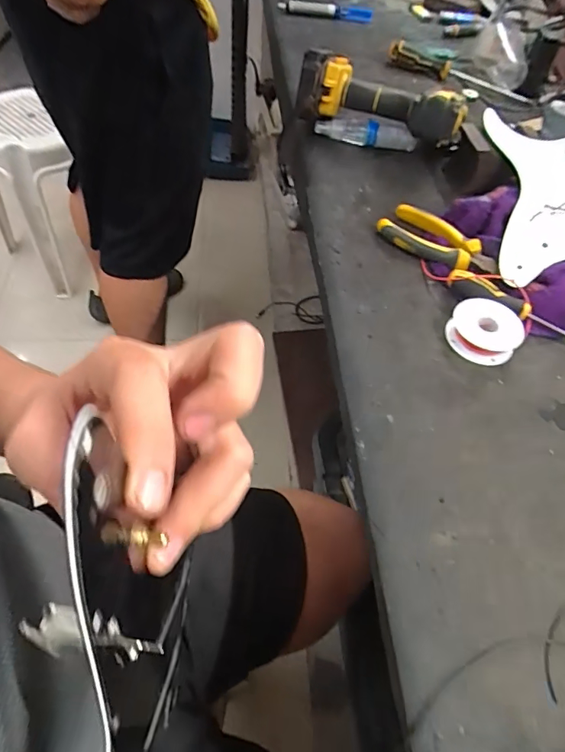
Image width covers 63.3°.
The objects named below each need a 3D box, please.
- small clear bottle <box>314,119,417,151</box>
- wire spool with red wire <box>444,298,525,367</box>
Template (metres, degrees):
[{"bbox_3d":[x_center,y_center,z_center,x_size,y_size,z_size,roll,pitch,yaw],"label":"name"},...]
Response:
[{"bbox_3d":[0.112,-0.326,0.615,0.134,0.031,0.025,7,54,1],"label":"small clear bottle"},{"bbox_3d":[0.187,-0.043,0.424,0.063,0.024,0.056,31,58,17],"label":"wire spool with red wire"}]

